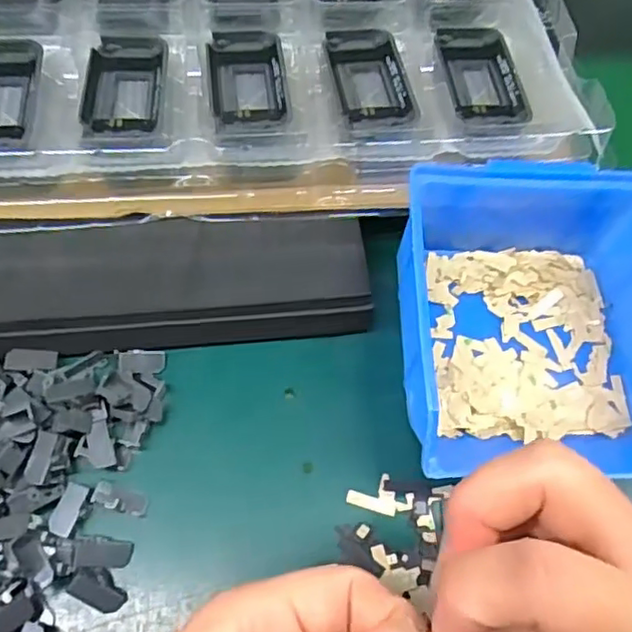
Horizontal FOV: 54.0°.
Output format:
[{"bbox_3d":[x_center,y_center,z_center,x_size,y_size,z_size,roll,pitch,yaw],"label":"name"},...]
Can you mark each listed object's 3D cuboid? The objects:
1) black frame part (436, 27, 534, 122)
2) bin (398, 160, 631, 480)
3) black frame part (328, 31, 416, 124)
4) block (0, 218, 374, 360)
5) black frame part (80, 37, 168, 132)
[{"bbox_3d":[0.083,-0.122,0.315,0.036,0.009,0.066,-4,66,-5],"label":"black frame part"},{"bbox_3d":[0.100,0.001,0.281,0.126,0.066,0.135,4,64,-3],"label":"bin"},{"bbox_3d":[0.026,-0.121,0.312,0.035,0.008,0.061,-6,66,-6],"label":"black frame part"},{"bbox_3d":[-0.083,-0.011,0.291,0.216,0.034,0.062,-3,64,-7],"label":"block"},{"bbox_3d":[-0.092,-0.113,0.300,0.036,0.008,0.064,0,66,-3],"label":"black frame part"}]

